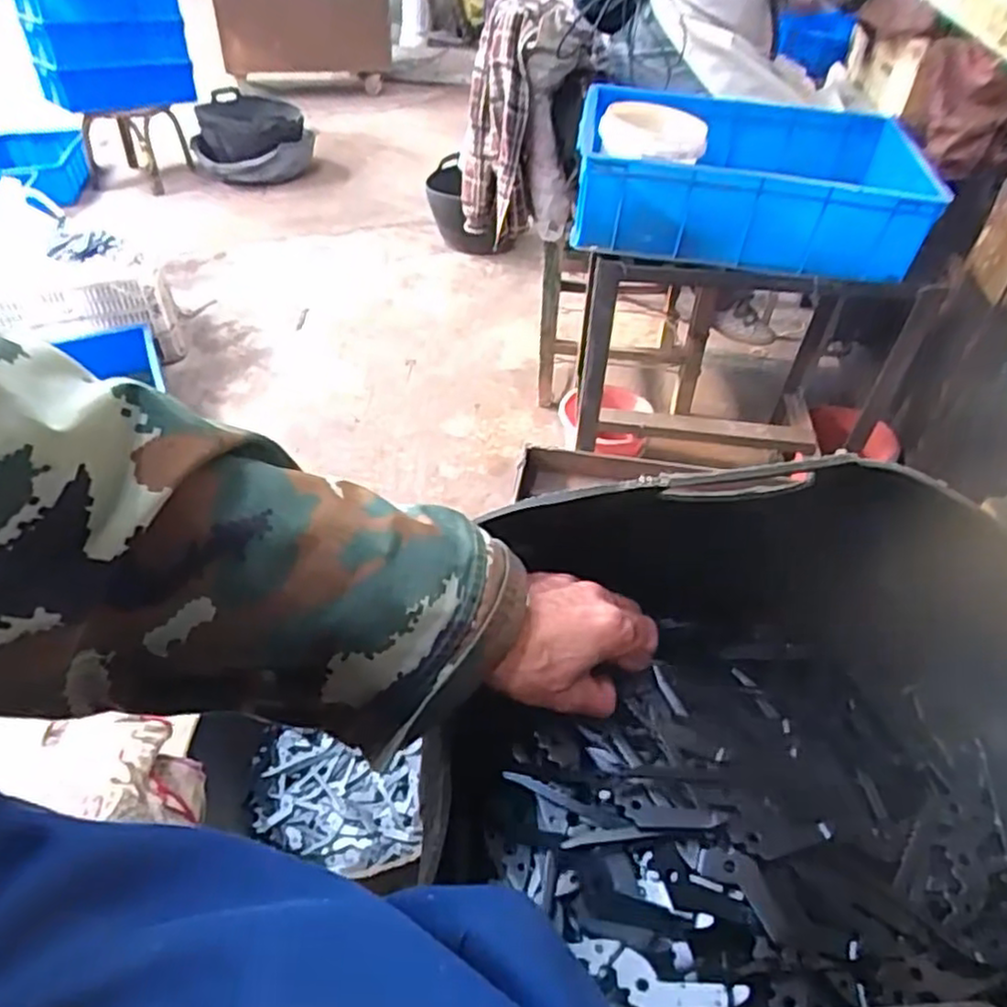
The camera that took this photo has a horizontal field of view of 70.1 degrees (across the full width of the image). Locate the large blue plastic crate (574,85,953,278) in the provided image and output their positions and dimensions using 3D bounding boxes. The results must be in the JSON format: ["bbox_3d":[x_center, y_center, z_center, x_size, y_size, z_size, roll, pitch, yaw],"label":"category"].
[{"bbox_3d":[0.367,-0.508,1.134,0.502,0.158,0.373,2,44,0],"label":"large blue plastic crate"}]

